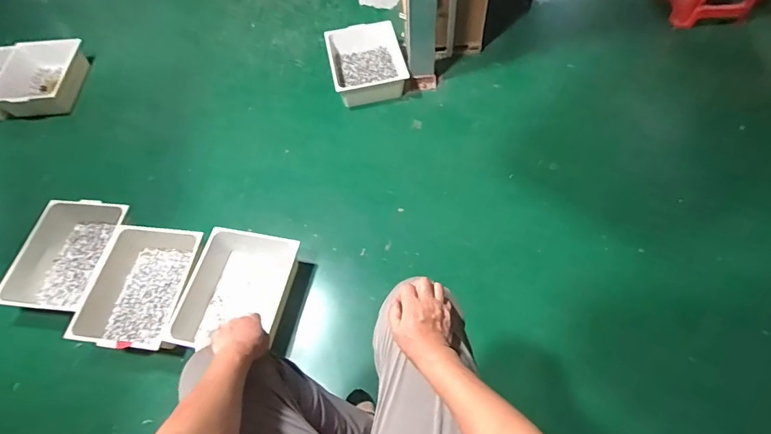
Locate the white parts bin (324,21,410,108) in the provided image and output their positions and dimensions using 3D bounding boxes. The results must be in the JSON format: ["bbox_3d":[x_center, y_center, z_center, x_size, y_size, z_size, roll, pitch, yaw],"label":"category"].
[{"bbox_3d":[-0.075,-0.650,1.690,0.305,0.102,0.392,-12,60,-3],"label":"white parts bin"}]

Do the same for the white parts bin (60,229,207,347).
[{"bbox_3d":[-0.721,0.199,1.220,0.300,0.112,0.382,7,60,8],"label":"white parts bin"}]

